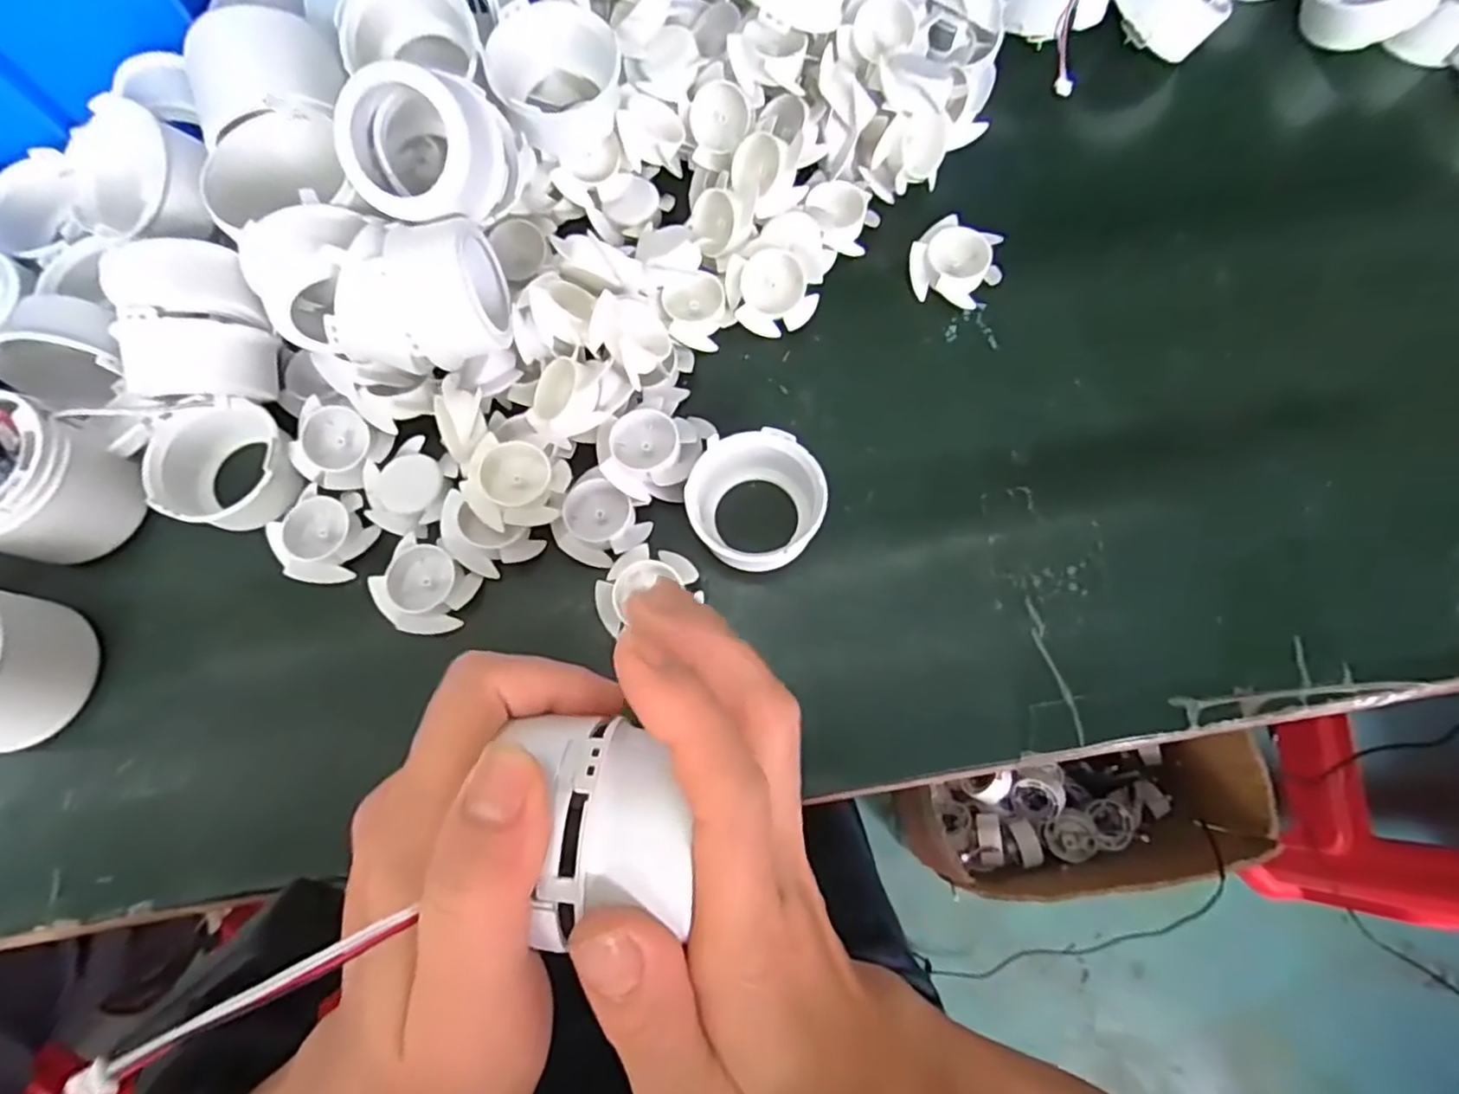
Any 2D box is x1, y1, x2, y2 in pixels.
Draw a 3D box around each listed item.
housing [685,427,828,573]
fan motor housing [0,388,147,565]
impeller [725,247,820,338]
[{"bbox_3d":[0.011,-0.018,0.277,0.053,0.028,0.050,-5,76,-1],"label":"housing"},{"bbox_3d":[-0.276,-0.026,0.268,0.050,0.048,0.053,0,74,1],"label":"fan motor housing"},{"bbox_3d":[0.018,-0.113,0.301,0.035,0.016,0.036,-4,104,-17],"label":"impeller"}]

